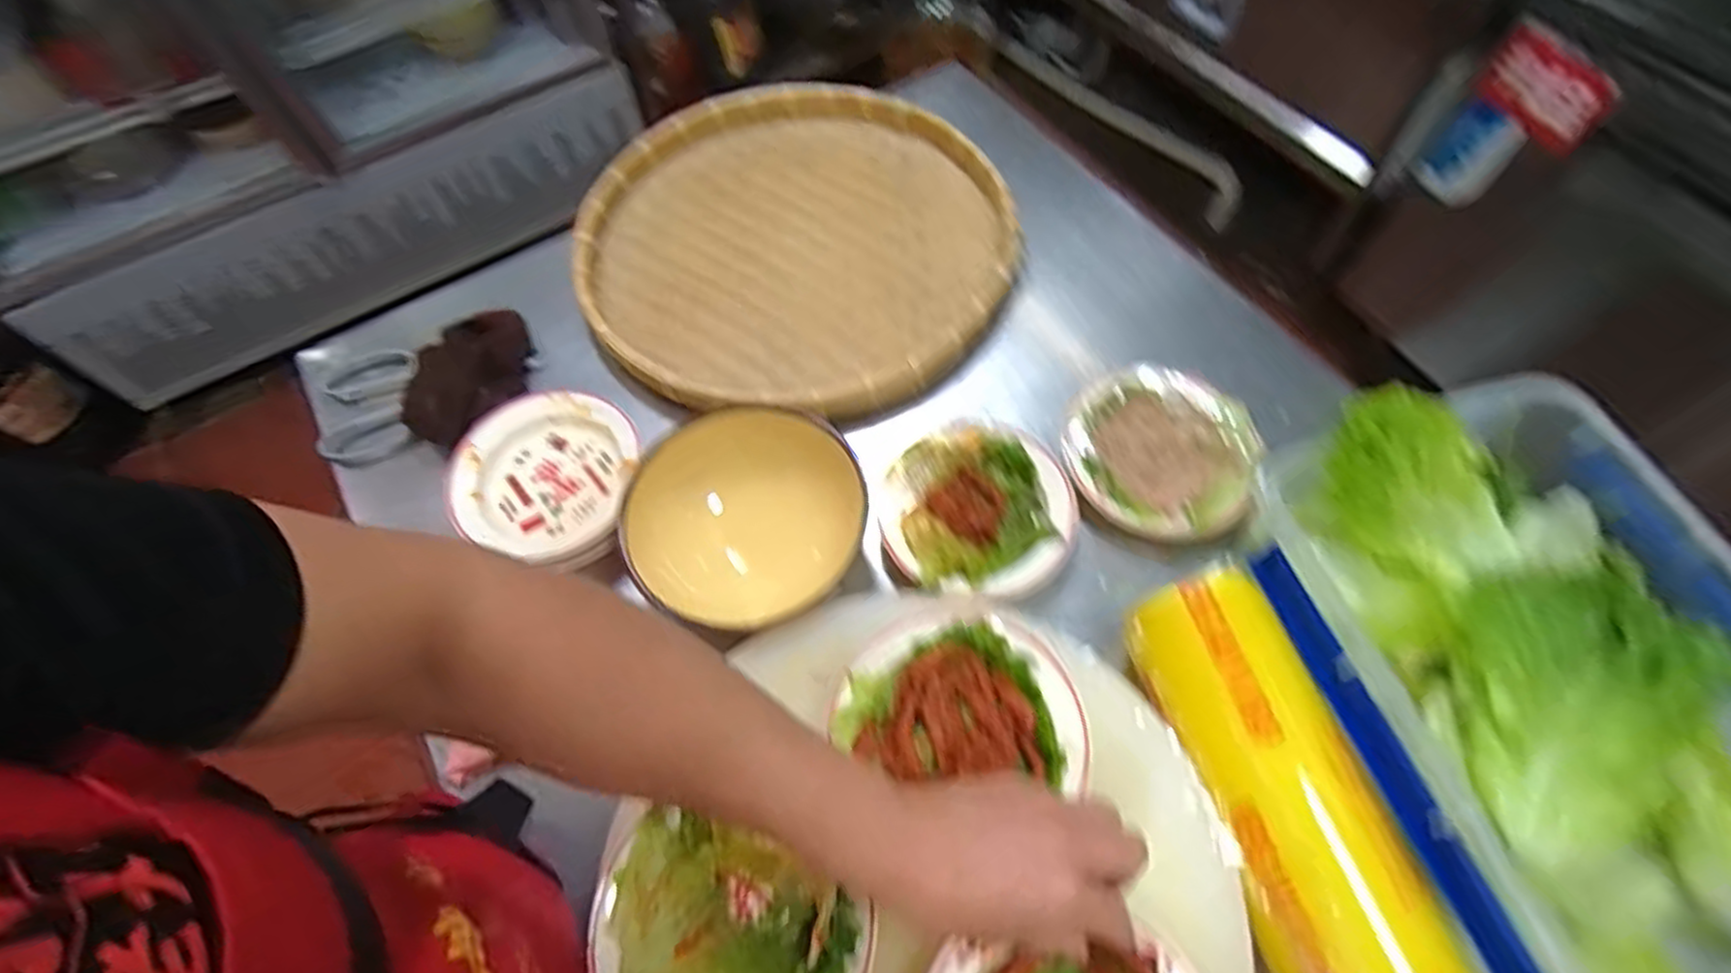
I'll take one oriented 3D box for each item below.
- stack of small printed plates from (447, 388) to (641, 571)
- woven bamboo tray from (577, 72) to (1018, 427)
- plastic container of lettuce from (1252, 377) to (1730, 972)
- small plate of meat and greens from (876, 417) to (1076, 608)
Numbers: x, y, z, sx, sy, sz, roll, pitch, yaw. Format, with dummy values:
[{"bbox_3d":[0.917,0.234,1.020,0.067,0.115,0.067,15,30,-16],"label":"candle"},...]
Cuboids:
[{"bbox_3d":[-0.264,-0.009,0.636,0.147,0.030,0.151,0,61,3],"label":"stack of small printed plates"},{"bbox_3d":[-0.069,-0.252,0.779,0.416,0.071,0.427,21,64,13],"label":"woven bamboo tray"},{"bbox_3d":[0.425,0.130,0.479,0.257,0.129,0.379,-15,62,-5],"label":"plastic container of lettuce"},{"bbox_3d":[0.091,0.021,0.616,0.152,0.023,0.152,-1,61,2],"label":"small plate of meat and greens"}]

